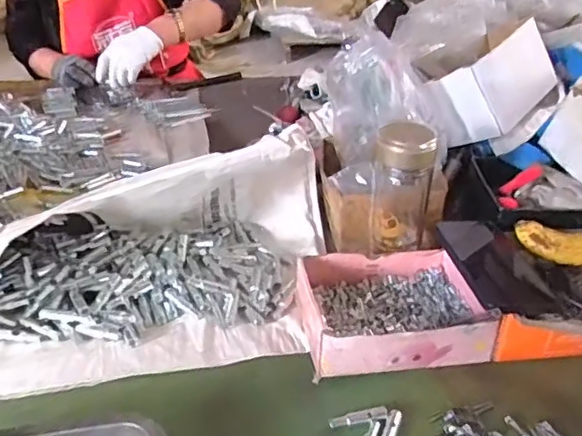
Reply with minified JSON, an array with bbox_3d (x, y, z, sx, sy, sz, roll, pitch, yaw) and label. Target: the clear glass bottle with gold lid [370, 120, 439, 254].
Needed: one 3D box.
[{"bbox_3d":[0.121,-0.034,0.628,0.070,0.150,0.063,8,33,12],"label":"clear glass bottle with gold lid"}]

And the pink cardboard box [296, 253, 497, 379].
[{"bbox_3d":[0.099,0.088,0.579,0.173,0.048,0.147,-4,32,-8],"label":"pink cardboard box"}]

